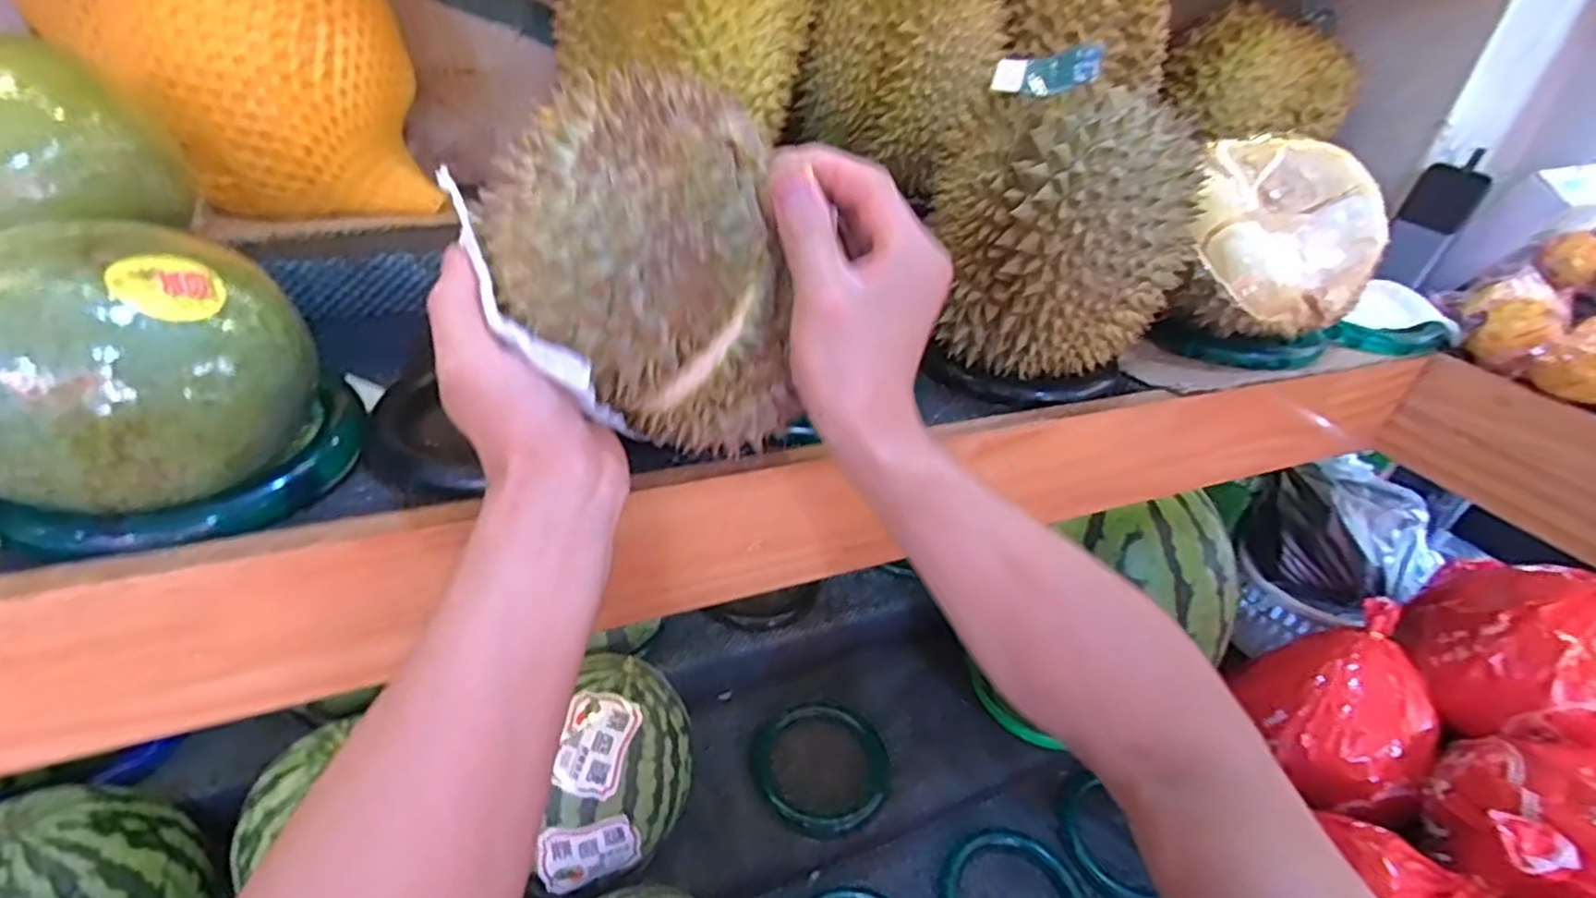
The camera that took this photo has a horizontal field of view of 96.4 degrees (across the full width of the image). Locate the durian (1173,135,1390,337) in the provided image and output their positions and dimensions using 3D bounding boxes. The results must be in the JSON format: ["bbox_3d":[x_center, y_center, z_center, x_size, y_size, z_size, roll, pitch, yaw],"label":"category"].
[{"bbox_3d":[0.370,-0.159,0.544,0.128,0.123,0.130,27,38,28],"label":"durian"}]

